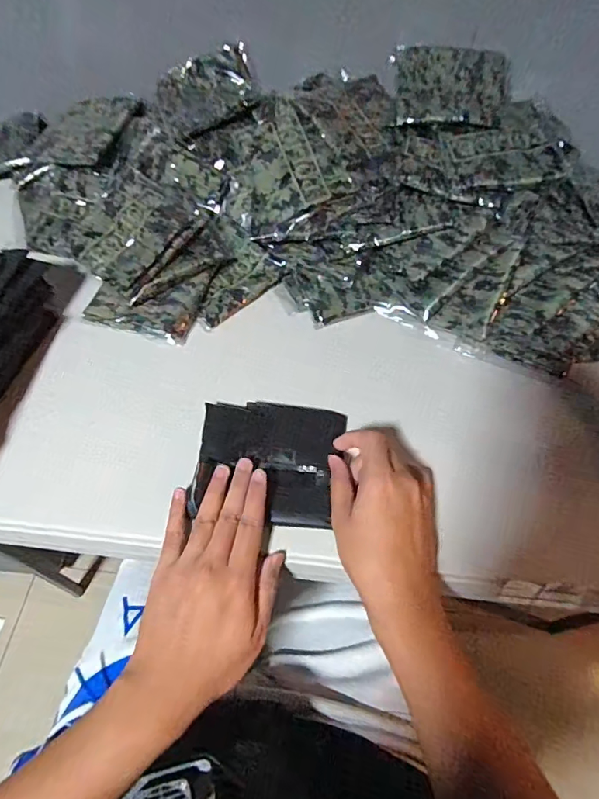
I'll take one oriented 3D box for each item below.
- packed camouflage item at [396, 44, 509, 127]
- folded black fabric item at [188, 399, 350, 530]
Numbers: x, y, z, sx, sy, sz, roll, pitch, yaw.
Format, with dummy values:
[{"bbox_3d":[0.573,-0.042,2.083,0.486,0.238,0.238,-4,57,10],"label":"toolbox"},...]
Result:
[{"bbox_3d":[0.185,-0.377,0.565,0.129,0.040,0.120,9,58,2],"label":"packed camouflage item"},{"bbox_3d":[-0.029,0.055,0.440,0.128,0.018,0.114,7,58,1],"label":"folded black fabric item"}]

